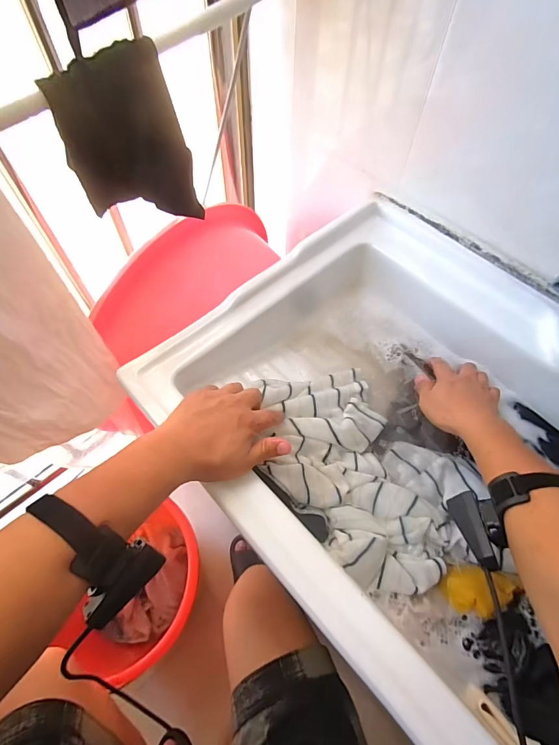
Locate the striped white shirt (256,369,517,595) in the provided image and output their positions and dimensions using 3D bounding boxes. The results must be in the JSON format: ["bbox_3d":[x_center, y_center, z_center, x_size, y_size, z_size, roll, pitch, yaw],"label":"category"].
[{"bbox_3d":[0.110,0.116,0.485,0.302,0.058,0.210,41,67,20],"label":"striped white shirt"}]

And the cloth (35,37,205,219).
[{"bbox_3d":[-0.161,-0.240,0.416,0.127,0.171,0.028,-35,66,-19],"label":"cloth"}]

